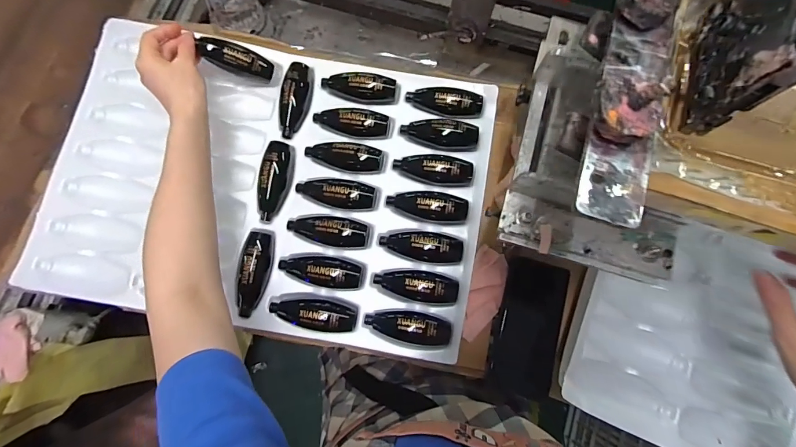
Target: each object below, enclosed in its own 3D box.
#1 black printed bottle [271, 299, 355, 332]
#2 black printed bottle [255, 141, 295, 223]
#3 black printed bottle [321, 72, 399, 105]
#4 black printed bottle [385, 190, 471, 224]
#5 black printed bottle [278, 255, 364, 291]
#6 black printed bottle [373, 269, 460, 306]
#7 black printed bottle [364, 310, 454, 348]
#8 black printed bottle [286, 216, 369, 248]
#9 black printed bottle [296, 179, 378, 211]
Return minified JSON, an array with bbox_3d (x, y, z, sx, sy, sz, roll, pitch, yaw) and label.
[{"bbox_3d":[-0.102,0.108,0.451,0.103,0.025,0.036,7,78,0],"label":"black printed bottle"},{"bbox_3d":[-0.156,-0.054,0.478,0.037,0.019,0.100,9,78,1],"label":"black printed bottle"},{"bbox_3d":[-0.051,-0.189,0.507,0.099,0.028,0.042,10,78,1],"label":"black printed bottle"},{"bbox_3d":[0.037,-0.026,0.469,0.101,0.026,0.038,7,78,0],"label":"black printed bottle"},{"bbox_3d":[-0.093,0.056,0.455,0.099,0.022,0.038,12,78,1],"label":"black printed bottle"},{"bbox_3d":[0.023,0.074,0.453,0.101,0.034,0.038,9,78,1],"label":"black printed bottle"},{"bbox_3d":[0.013,0.124,0.447,0.102,0.027,0.039,10,78,1],"label":"black printed bottle"},{"bbox_3d":[-0.087,0.006,0.463,0.100,0.026,0.037,7,78,0],"label":"black printed bottle"},{"bbox_3d":[-0.079,-0.041,0.473,0.100,0.021,0.037,8,78,0],"label":"black printed bottle"}]

